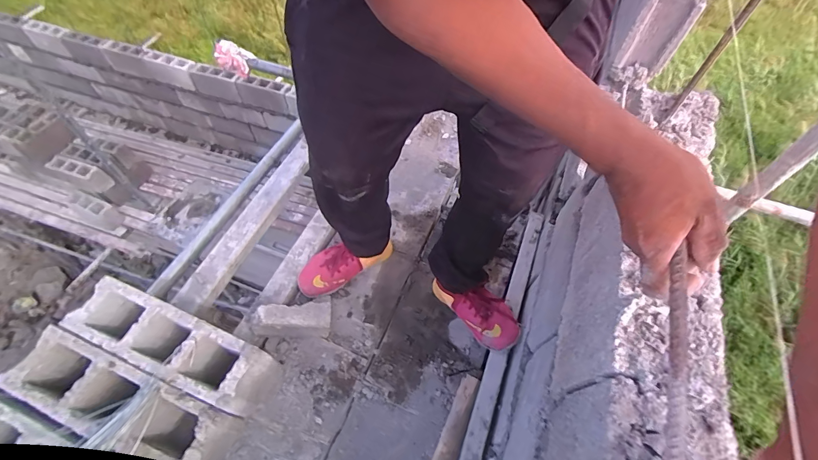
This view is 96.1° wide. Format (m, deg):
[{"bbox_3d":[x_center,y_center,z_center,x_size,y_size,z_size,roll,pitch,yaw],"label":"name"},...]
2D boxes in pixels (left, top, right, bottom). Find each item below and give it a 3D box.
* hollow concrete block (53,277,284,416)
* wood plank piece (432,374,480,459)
[{"bbox_3d":[-0.481,0.264,0.798,0.377,0.219,0.118,19,59,11],"label":"hollow concrete block"},{"bbox_3d":[0.100,0.443,0.812,0.047,0.020,0.241,19,58,18],"label":"wood plank piece"}]

